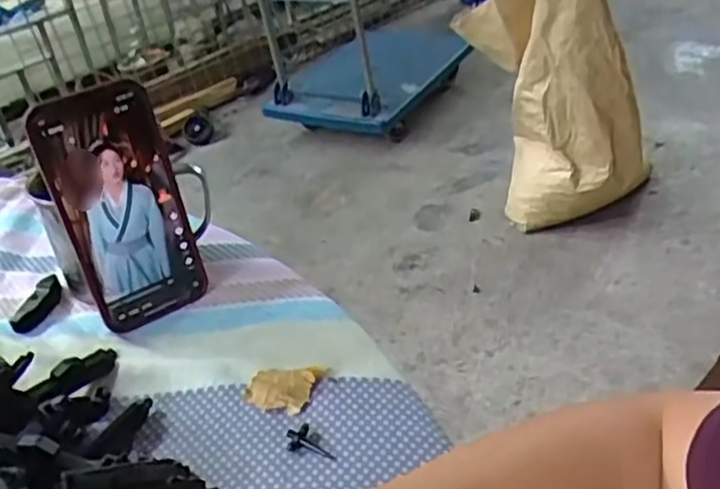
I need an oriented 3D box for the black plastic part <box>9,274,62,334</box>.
[{"bbox_3d":[-0.229,0.040,0.522,0.016,0.014,0.053,1,36,12],"label":"black plastic part"}]

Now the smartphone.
[{"bbox_3d":[-0.153,-0.023,0.477,0.075,0.158,0.005,-23,26,-23],"label":"smartphone"}]

